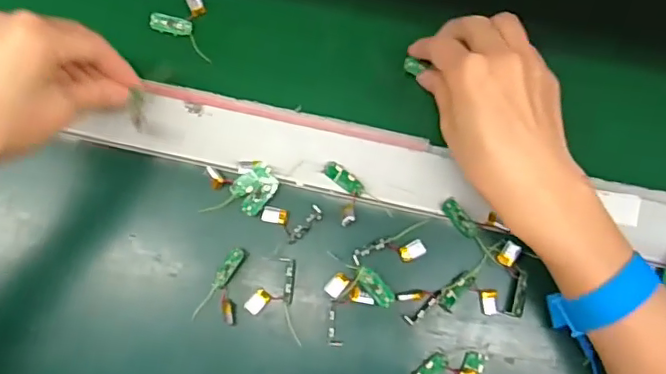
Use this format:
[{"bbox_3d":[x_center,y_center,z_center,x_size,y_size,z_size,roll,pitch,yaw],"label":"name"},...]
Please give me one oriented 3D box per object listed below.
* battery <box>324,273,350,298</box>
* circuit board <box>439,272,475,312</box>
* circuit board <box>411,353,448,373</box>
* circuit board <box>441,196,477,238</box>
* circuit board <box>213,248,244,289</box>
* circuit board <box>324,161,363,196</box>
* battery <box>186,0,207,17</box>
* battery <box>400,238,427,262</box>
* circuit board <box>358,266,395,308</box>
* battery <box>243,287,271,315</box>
[{"bbox_3d":[0.003,0.061,0.350,0.010,0.004,0.016,40,82,8],"label":"battery"},{"bbox_3d":[0.077,0.064,0.347,0.011,0.004,0.028,43,83,8],"label":"circuit board"},{"bbox_3d":[0.057,0.113,0.340,0.028,0.004,0.012,-41,81,-6],"label":"circuit board"},{"bbox_3d":[0.081,0.019,0.355,0.011,0.006,0.028,-40,81,-6],"label":"circuit board"},{"bbox_3d":[-0.066,0.051,0.354,0.009,0.004,0.027,32,81,7],"label":"circuit board"},{"bbox_3d":[0.007,-0.006,0.364,0.029,0.004,0.010,35,82,7],"label":"circuit board"},{"bbox_3d":[-0.099,-0.131,0.407,0.011,0.010,0.013,-26,80,-4],"label":"battery"},{"bbox_3d":[0.050,0.040,0.353,0.016,0.004,0.011,-29,80,-4],"label":"battery"},{"bbox_3d":[0.026,0.062,0.348,0.012,0.004,0.028,-45,81,-7],"label":"circuit board"},{"bbox_3d":[-0.047,0.072,0.350,0.011,0.004,0.016,37,82,8],"label":"battery"}]

